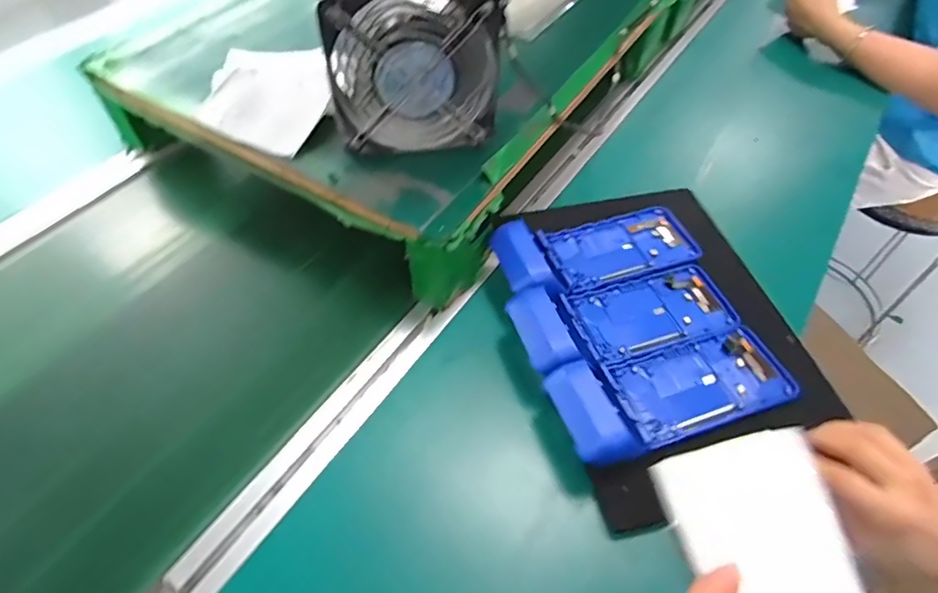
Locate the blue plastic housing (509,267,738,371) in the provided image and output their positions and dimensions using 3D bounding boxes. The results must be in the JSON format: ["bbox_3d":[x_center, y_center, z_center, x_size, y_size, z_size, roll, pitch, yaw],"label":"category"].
[{"bbox_3d":[0.148,0.018,0.516,0.224,0.033,0.082,-9,53,-24],"label":"blue plastic housing"}]

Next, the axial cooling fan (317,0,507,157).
[{"bbox_3d":[-0.049,-0.211,0.493,0.149,0.145,0.060,-4,54,-4],"label":"axial cooling fan"}]

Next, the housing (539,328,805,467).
[{"bbox_3d":[0.178,0.080,0.469,0.225,0.031,0.082,-9,53,-24],"label":"housing"}]

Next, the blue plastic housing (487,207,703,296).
[{"bbox_3d":[0.135,-0.047,0.567,0.224,0.034,0.083,-10,53,-25],"label":"blue plastic housing"}]

